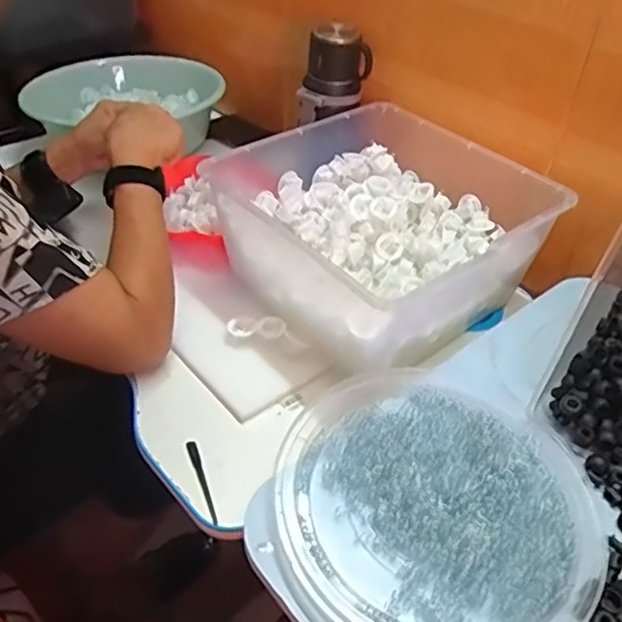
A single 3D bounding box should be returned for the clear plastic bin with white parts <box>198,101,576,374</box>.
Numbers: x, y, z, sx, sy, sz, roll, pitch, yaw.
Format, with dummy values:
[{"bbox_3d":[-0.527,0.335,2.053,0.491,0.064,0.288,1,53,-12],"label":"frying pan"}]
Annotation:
[{"bbox_3d":[0.079,-0.096,0.716,0.299,0.129,0.307,-27,49,-29],"label":"clear plastic bin with white parts"}]

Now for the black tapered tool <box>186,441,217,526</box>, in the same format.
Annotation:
[{"bbox_3d":[-0.095,0.153,0.555,0.010,0.011,0.089,-16,45,-20],"label":"black tapered tool"}]

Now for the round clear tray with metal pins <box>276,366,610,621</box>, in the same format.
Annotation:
[{"bbox_3d":[0.093,0.140,0.458,0.229,0.023,0.221,2,41,-1],"label":"round clear tray with metal pins"}]

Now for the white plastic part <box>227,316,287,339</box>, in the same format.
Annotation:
[{"bbox_3d":[-0.058,0.016,0.667,0.061,0.013,0.029,3,41,0],"label":"white plastic part"}]

